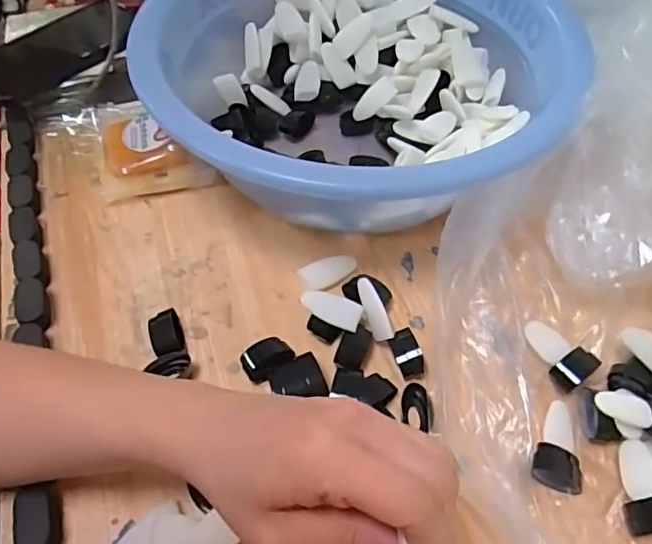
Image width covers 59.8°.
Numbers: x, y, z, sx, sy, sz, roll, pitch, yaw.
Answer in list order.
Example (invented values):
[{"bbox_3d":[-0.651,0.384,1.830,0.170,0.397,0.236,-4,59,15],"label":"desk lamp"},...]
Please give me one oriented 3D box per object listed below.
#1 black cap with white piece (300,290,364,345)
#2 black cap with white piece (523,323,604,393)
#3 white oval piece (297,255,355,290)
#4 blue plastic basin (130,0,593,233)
[{"bbox_3d":[0.003,0.030,0.390,0.040,0.027,0.023,11,54,11],"label":"black cap with white piece"},{"bbox_3d":[0.155,0.054,0.379,0.030,0.015,0.048,-34,58,-21],"label":"black cap with white piece"},{"bbox_3d":[0.002,-0.001,0.430,0.044,0.006,0.022,-24,55,-15],"label":"white oval piece"},{"bbox_3d":[0.025,-0.165,0.480,0.318,0.108,0.359,-24,55,-15],"label":"blue plastic basin"}]

